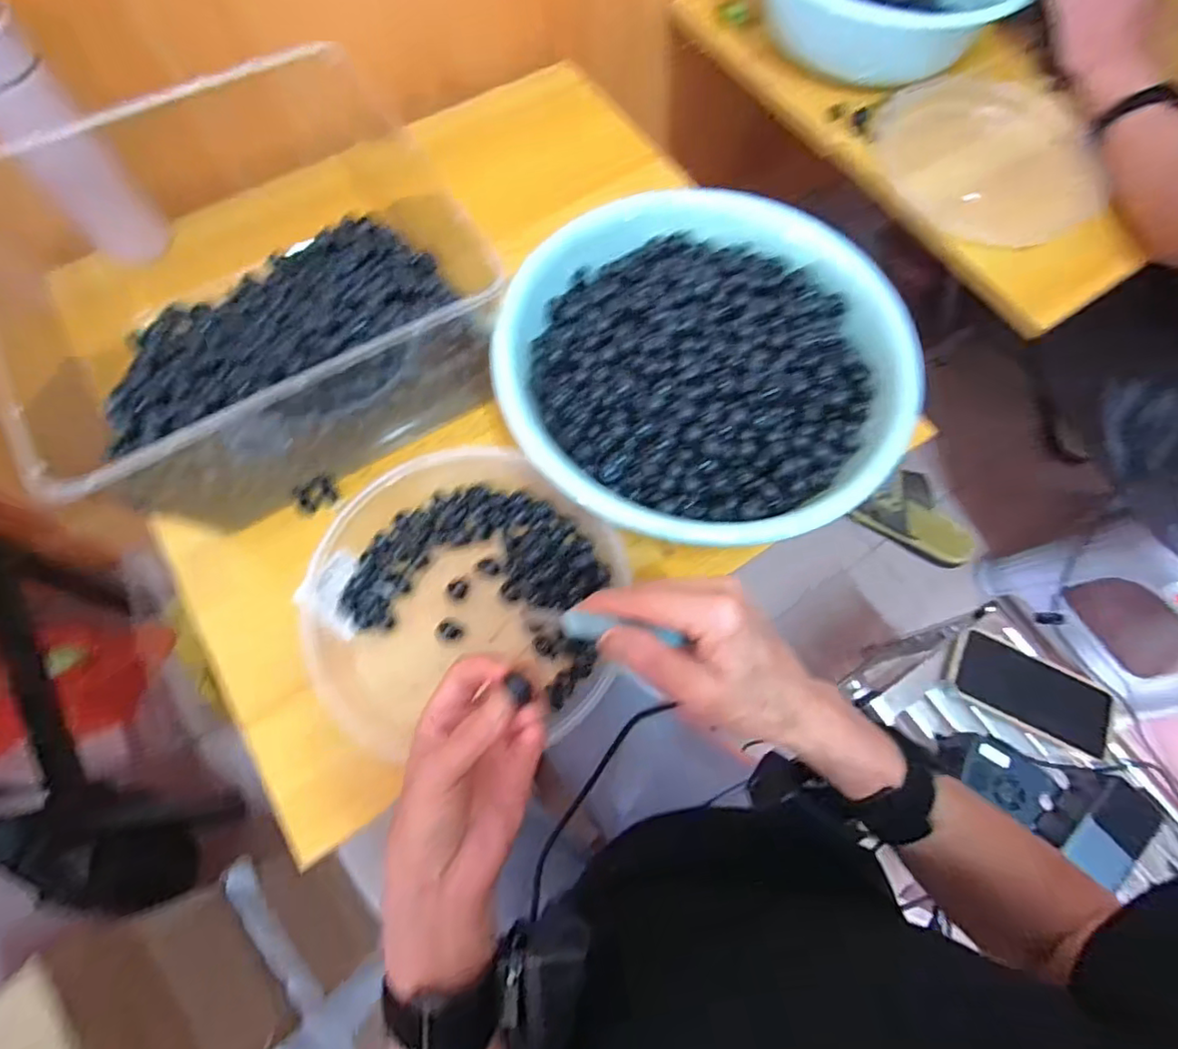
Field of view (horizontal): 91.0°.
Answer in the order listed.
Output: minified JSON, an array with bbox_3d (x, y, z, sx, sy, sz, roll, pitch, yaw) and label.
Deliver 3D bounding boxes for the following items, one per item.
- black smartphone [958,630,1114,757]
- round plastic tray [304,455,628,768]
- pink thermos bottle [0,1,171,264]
[{"bbox_3d":[0.475,0.175,0.616,0.166,0.015,0.084,26,71,7],"label":"black smartphone"},{"bbox_3d":[-0.087,0.057,0.429,0.220,0.038,0.223,1,70,-2],"label":"round plastic tray"},{"bbox_3d":[-0.427,-0.301,0.468,0.063,0.172,0.059,-34,75,-14],"label":"pink thermos bottle"}]

